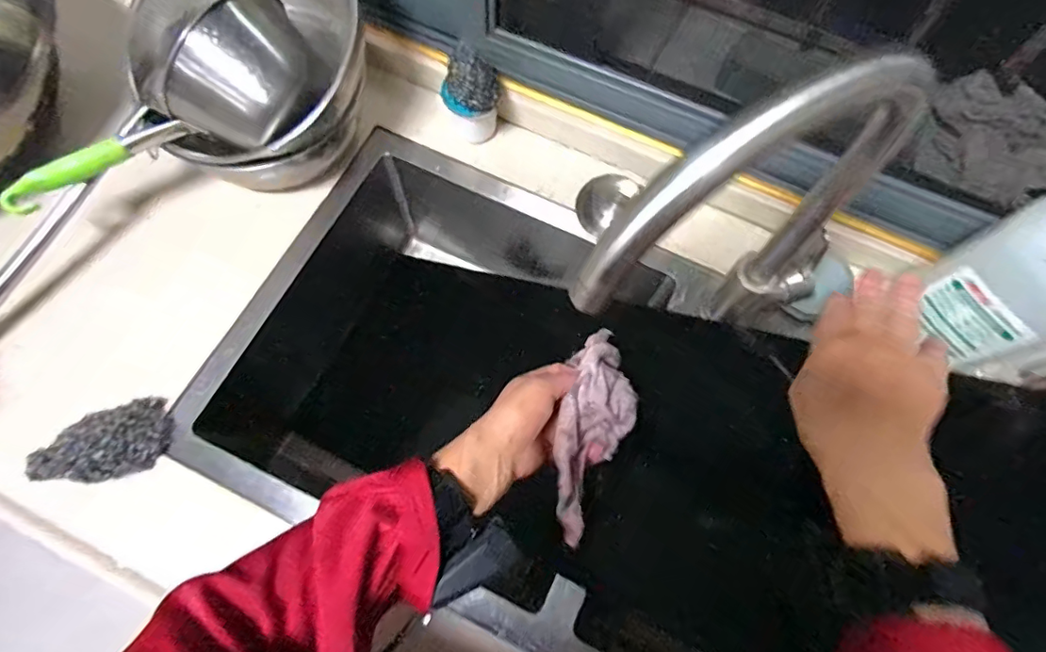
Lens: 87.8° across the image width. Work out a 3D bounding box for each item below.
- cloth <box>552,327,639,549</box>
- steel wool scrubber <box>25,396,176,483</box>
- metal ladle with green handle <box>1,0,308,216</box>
[{"bbox_3d":[0.060,0.096,0.471,0.062,0.057,0.181,14,85,3],"label":"cloth"},{"bbox_3d":[-0.374,0.108,0.485,0.102,0.031,0.061,-26,72,-11],"label":"steel wool scrubber"},{"bbox_3d":[-0.337,-0.188,0.492,0.306,0.085,0.096,-27,72,8],"label":"metal ladle with green handle"}]

